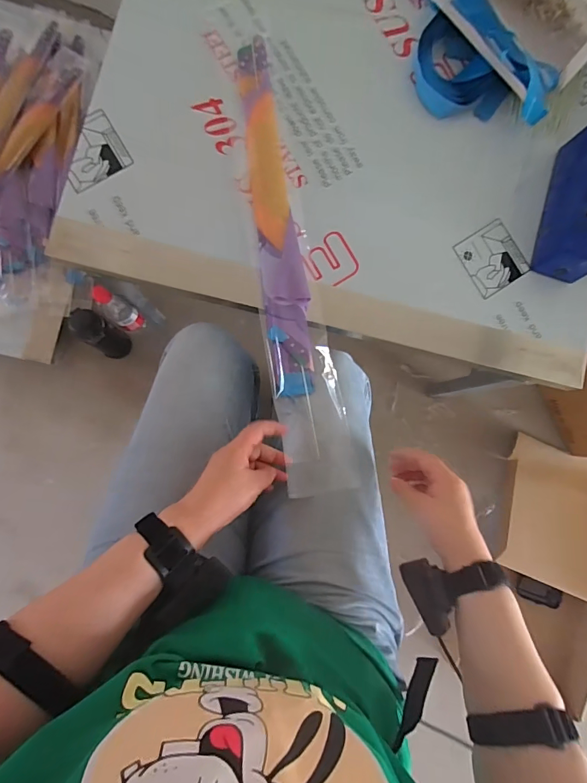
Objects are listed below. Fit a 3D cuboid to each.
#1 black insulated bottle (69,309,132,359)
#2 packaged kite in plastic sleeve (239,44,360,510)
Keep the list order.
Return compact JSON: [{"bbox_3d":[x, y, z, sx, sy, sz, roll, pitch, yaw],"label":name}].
[{"bbox_3d":[-0.417,-0.119,0.903,0.065,0.205,0.069,30,83,-2],"label":"black insulated bottle"},{"bbox_3d":[-0.009,-0.183,0.548,0.084,0.032,0.617,-8,79,-7],"label":"packaged kite in plastic sleeve"}]

